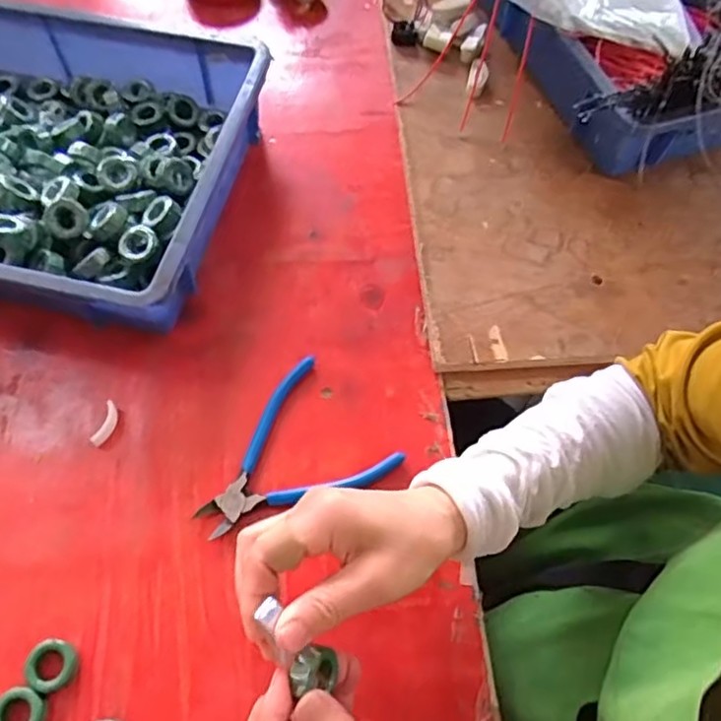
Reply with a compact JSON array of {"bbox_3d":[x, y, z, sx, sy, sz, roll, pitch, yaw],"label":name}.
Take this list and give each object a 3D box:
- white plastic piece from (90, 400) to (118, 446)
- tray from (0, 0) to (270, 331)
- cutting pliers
[{"bbox_3d":[-0.197,0.049,0.484,0.012,0.009,0.035,18,65,8],"label":"white plastic piece"},{"bbox_3d":[-0.326,-0.188,0.559,0.437,0.081,0.286,12,64,5],"label":"tray"},{"bbox_3d":[-0.059,0.074,0.471,0.142,0.010,0.114,-35,69,-17],"label":"cutting pliers"}]

